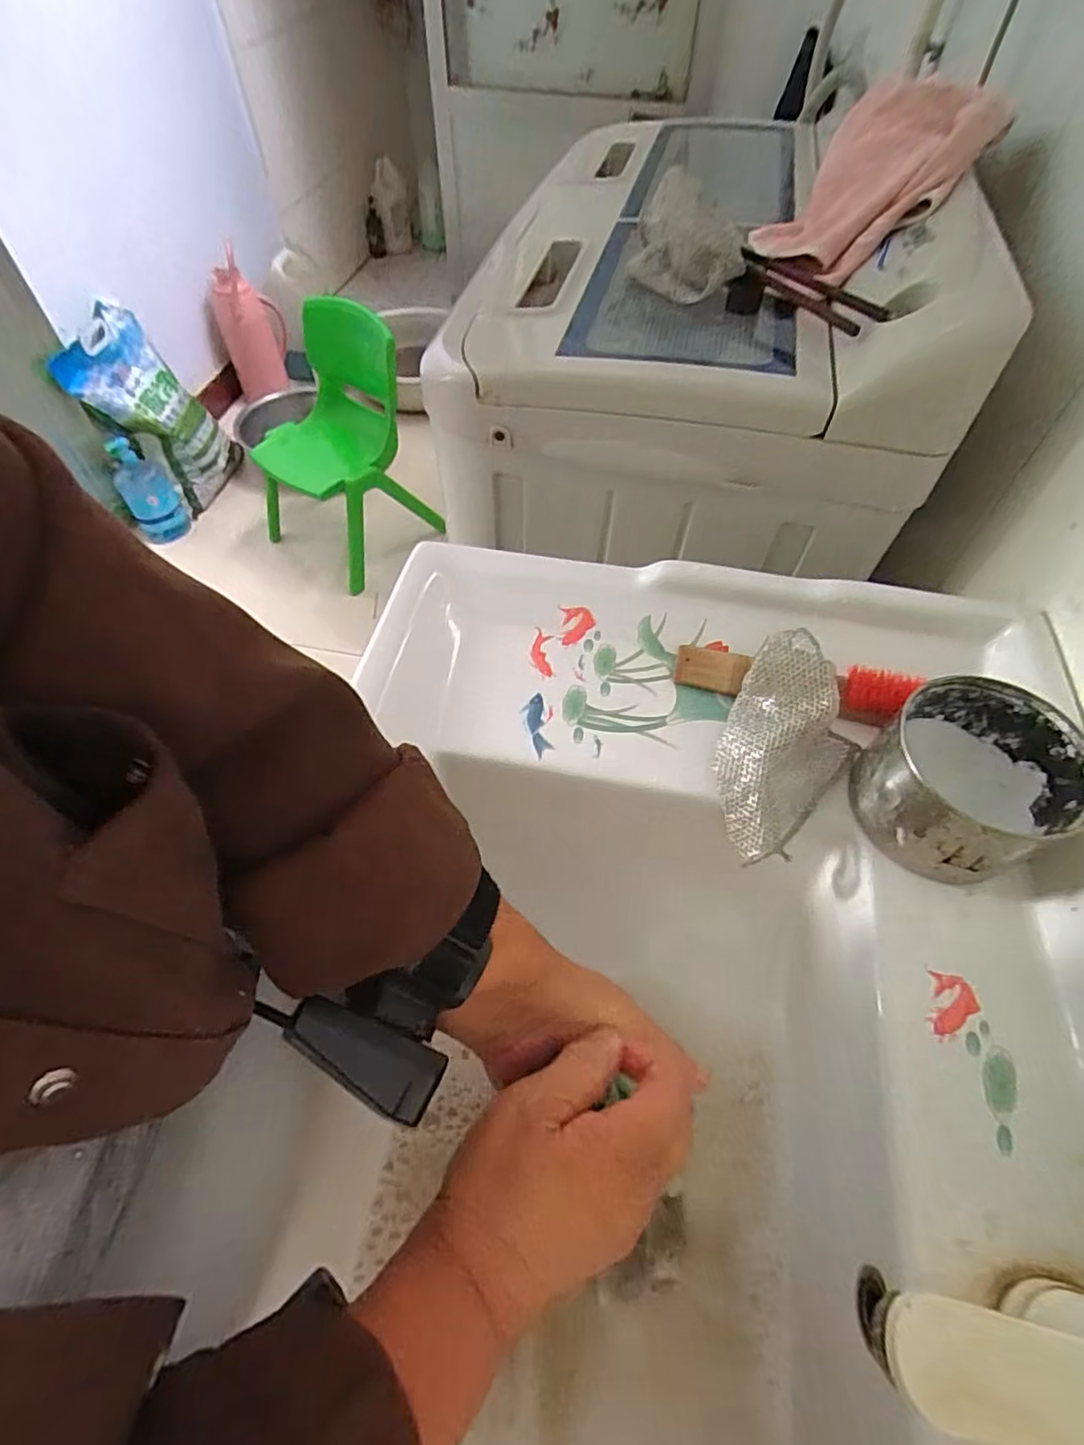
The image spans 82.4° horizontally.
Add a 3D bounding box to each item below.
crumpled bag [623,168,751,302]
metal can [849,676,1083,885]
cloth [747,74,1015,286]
[{"bbox_3d":[0.123,-0.408,0.526,0.100,0.073,0.034,38,63,23],"label":"crumpled bag"},{"bbox_3d":[0.246,0.035,0.364,0.099,0.070,0.105,33,61,20],"label":"metal can"},{"bbox_3d":[0.284,-0.474,0.547,0.170,0.039,0.174,-52,48,14],"label":"cloth"}]

